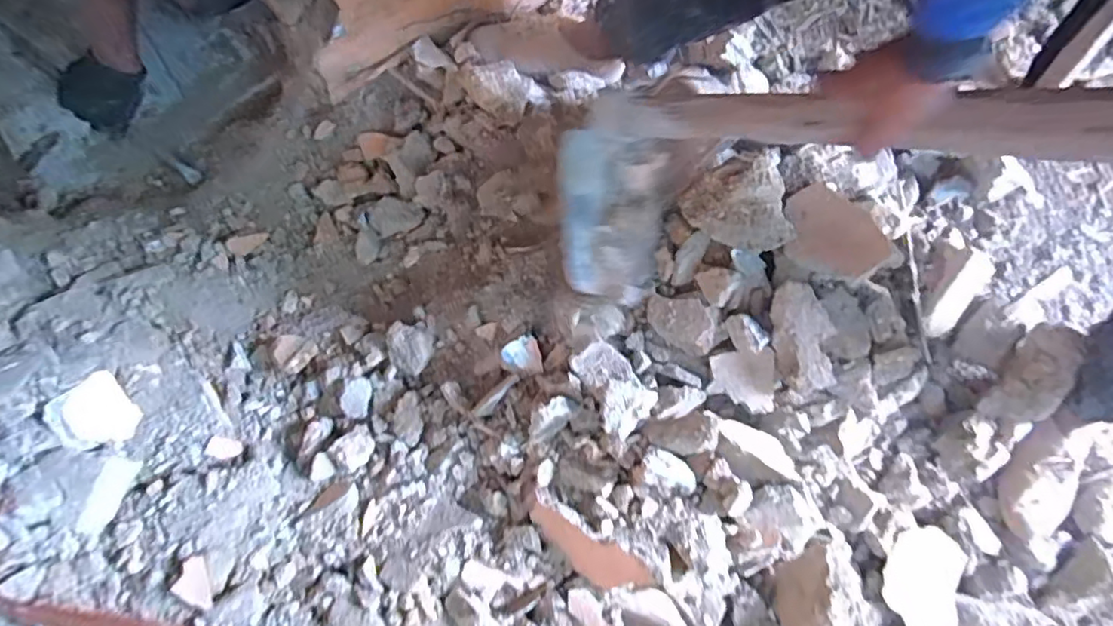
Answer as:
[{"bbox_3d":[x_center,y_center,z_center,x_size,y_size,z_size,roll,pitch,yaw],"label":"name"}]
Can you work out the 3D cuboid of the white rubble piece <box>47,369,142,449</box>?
[{"bbox_3d":[-0.622,0.136,0.798,0.035,0.093,0.094,-28,93,32],"label":"white rubble piece"}]

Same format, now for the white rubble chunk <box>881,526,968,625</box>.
[{"bbox_3d":[0.531,0.383,0.866,0.113,0.035,0.136,30,80,6],"label":"white rubble chunk"}]

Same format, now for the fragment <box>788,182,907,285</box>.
[{"bbox_3d":[0.336,-0.097,0.737,0.113,0.027,0.142,-13,55,-2],"label":"fragment"}]

